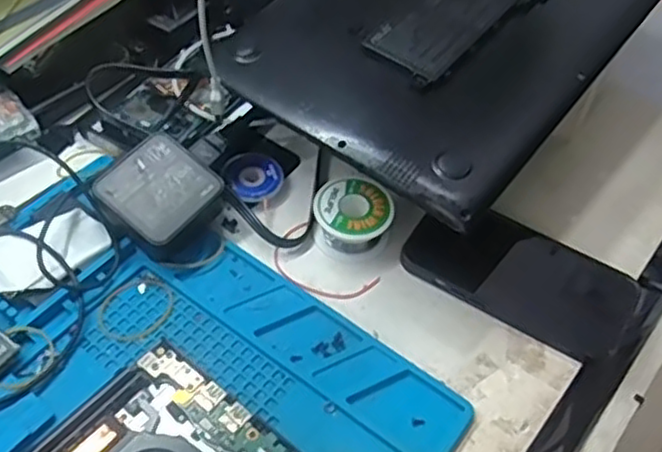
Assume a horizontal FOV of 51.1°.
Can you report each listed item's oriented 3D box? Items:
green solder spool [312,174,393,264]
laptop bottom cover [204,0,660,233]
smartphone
[{"bbox_3d":[0.013,-0.006,0.474,0.053,0.034,0.046,34,56,21],"label":"green solder spool"},{"bbox_3d":[0.099,-0.166,0.509,0.224,0.023,0.349,30,61,19],"label":"laptop bottom cover"},{"bbox_3d":[0.128,0.030,0.464,0.146,0.012,0.076,30,59,14],"label":"smartphone"}]

